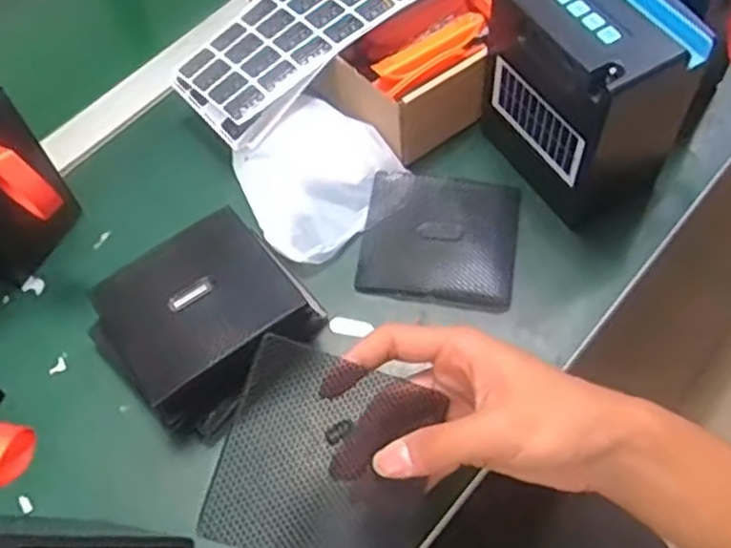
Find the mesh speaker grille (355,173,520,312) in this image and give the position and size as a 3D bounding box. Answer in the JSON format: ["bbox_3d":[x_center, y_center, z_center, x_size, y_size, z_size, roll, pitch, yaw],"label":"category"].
[{"bbox_3d":[0.054,-0.026,0.527,0.107,0.012,0.101,8,61,8],"label":"mesh speaker grille"}]

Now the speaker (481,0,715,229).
[{"bbox_3d":[0.148,-0.124,0.491,0.092,0.128,0.126,-34,64,-15],"label":"speaker"}]

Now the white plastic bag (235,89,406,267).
[{"bbox_3d":[-0.032,-0.073,0.536,0.110,0.045,0.100,-31,63,-13],"label":"white plastic bag"}]

